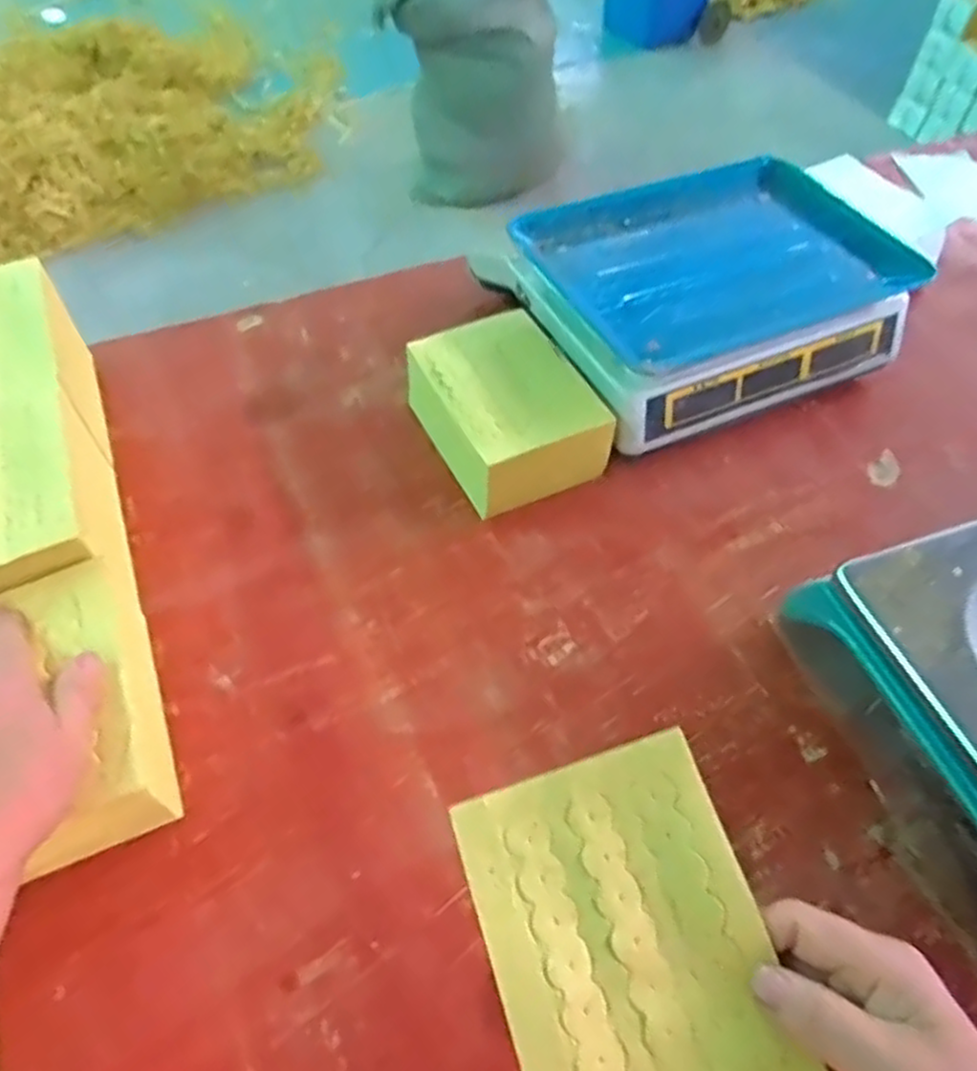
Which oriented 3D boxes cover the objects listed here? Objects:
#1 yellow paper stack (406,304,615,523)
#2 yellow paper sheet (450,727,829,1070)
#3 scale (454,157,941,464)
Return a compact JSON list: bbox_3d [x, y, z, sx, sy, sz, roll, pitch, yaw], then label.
[{"bbox_3d":[0.017,-0.106,0.643,0.119,0.076,0.169,-21,57,-16],"label":"yellow paper stack"},{"bbox_3d":[0.062,0.180,0.323,0.116,0.010,0.157,-18,64,-5],"label":"yellow paper sheet"},{"bbox_3d":[0.209,-0.237,0.710,0.334,0.094,0.244,-21,57,-16],"label":"scale"}]

